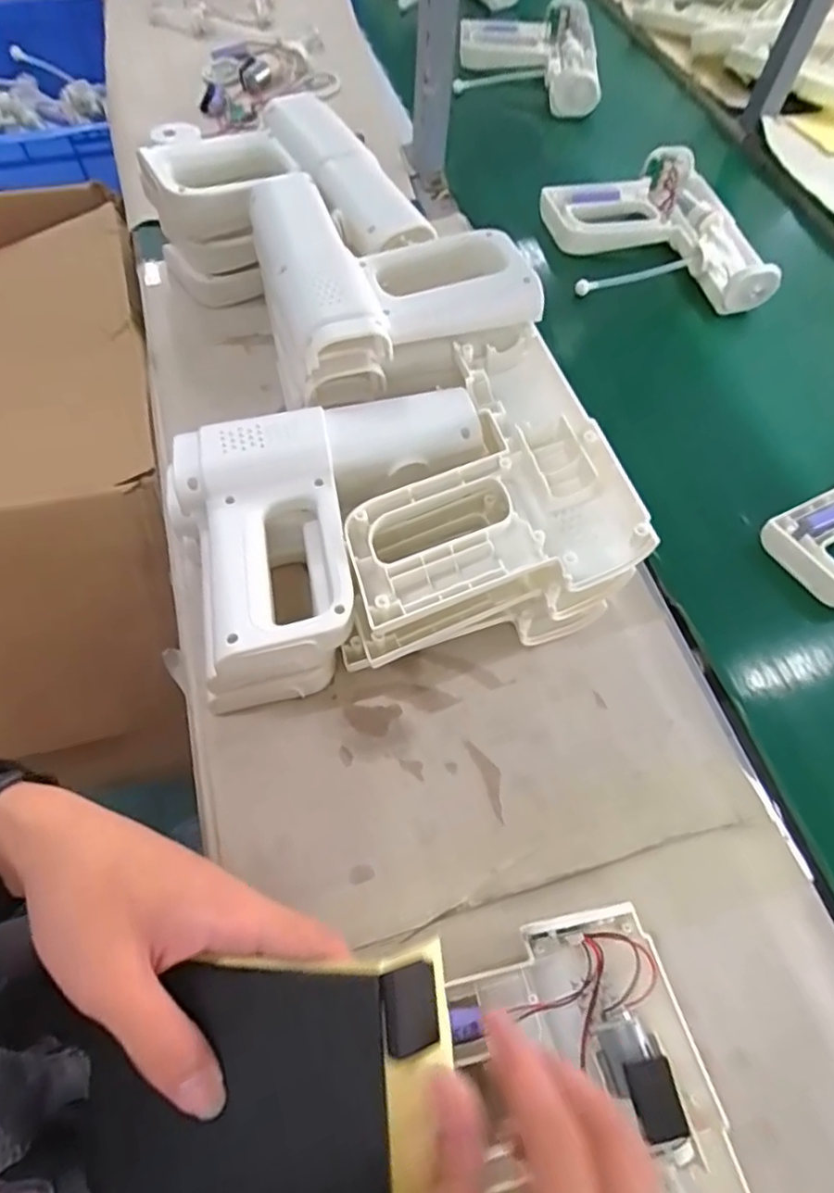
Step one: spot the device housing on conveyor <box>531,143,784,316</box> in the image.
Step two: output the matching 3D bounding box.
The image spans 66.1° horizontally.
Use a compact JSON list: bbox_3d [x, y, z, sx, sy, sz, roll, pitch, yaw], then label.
[{"bbox_3d":[0.252,-0.375,0.666,0.195,0.045,0.210,-11,62,-8],"label":"device housing on conveyor"}]

